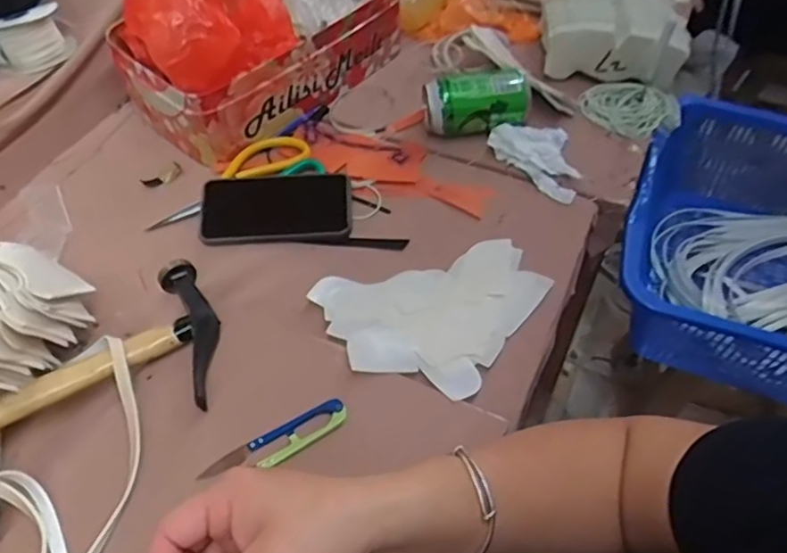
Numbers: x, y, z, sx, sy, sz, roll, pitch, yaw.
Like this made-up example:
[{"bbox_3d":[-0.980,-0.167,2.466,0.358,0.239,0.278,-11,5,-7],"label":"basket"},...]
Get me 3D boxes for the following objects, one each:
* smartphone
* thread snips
[{"bbox_3d":[-0.123,-0.075,0.685,0.154,0.016,0.084,-3,76,-4],"label":"smartphone"},{"bbox_3d":[-0.091,0.130,0.507,0.117,0.008,0.028,-25,57,-18],"label":"thread snips"}]

